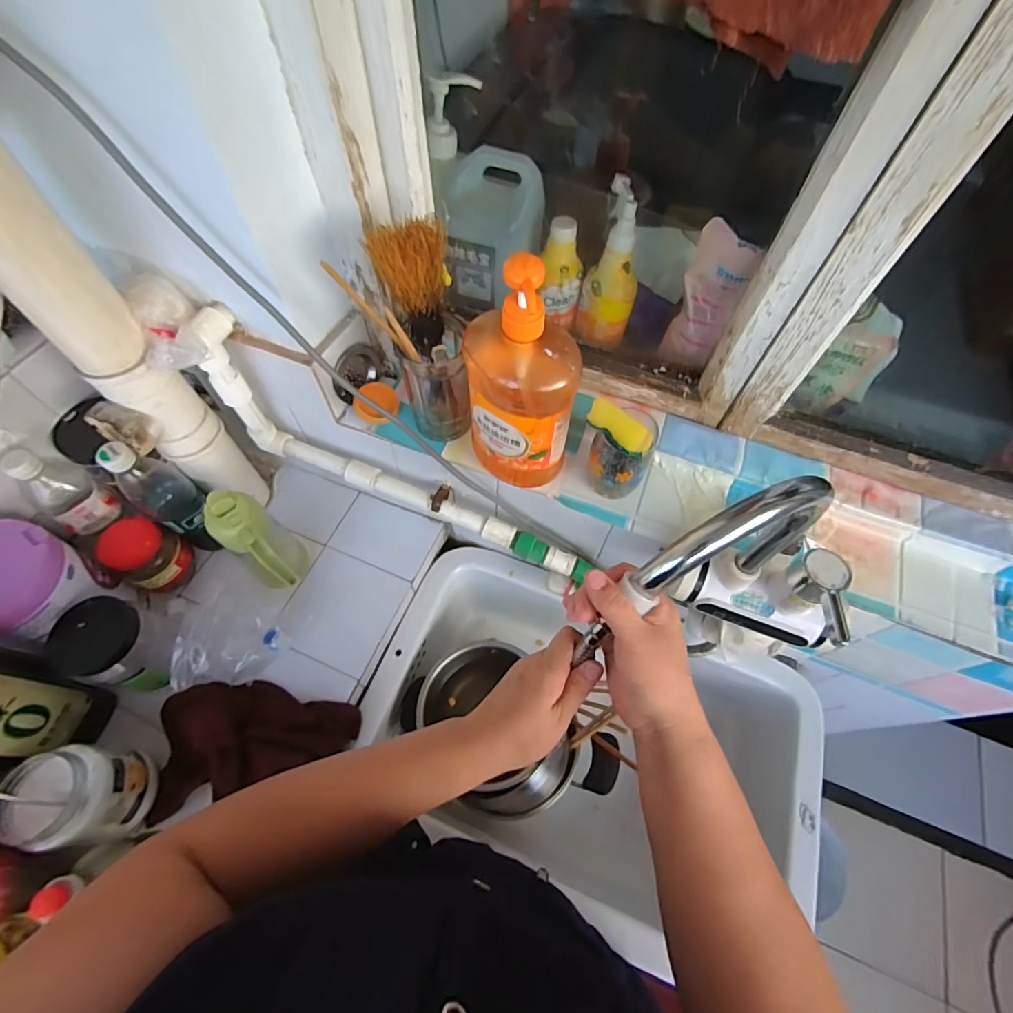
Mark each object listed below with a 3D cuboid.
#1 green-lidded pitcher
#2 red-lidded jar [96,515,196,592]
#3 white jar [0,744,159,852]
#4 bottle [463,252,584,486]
[{"bbox_3d":[-0.318,0.056,0.631,0.071,0.176,0.092,-29,66,-17],"label":"green-lidded pitcher"},{"bbox_3d":[-0.493,0.068,0.657,0.076,0.103,0.075,1,61,-1],"label":"red-lidded jar"},{"bbox_3d":[-0.455,0.309,0.512,0.096,0.103,0.088,1,61,-1],"label":"white jar"},{"bbox_3d":[0.011,-0.116,0.485,0.119,0.265,0.065,19,62,9],"label":"bottle"}]

